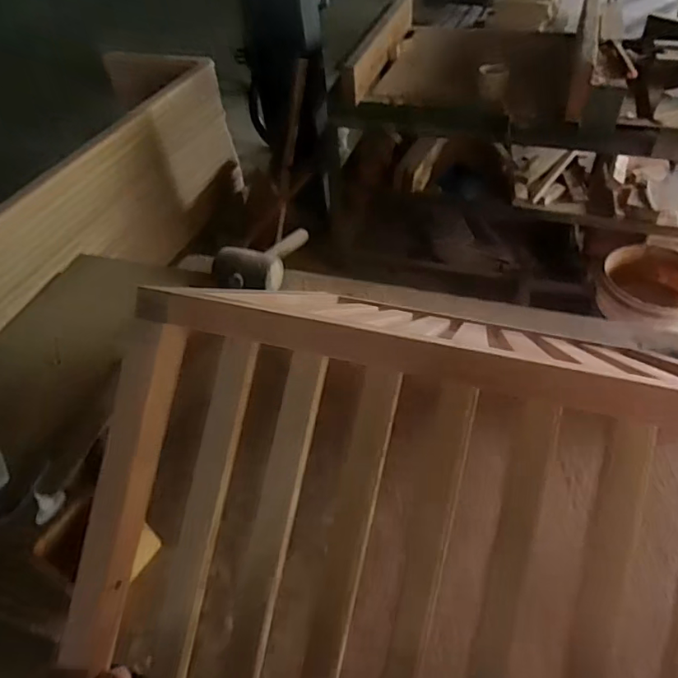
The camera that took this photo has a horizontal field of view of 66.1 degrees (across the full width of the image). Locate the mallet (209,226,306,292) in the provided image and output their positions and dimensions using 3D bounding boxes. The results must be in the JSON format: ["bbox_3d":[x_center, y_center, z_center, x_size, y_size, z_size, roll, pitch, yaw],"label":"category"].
[{"bbox_3d":[-0.146,-0.196,1.174,0.122,0.064,0.319,19,30,15],"label":"mallet"}]

